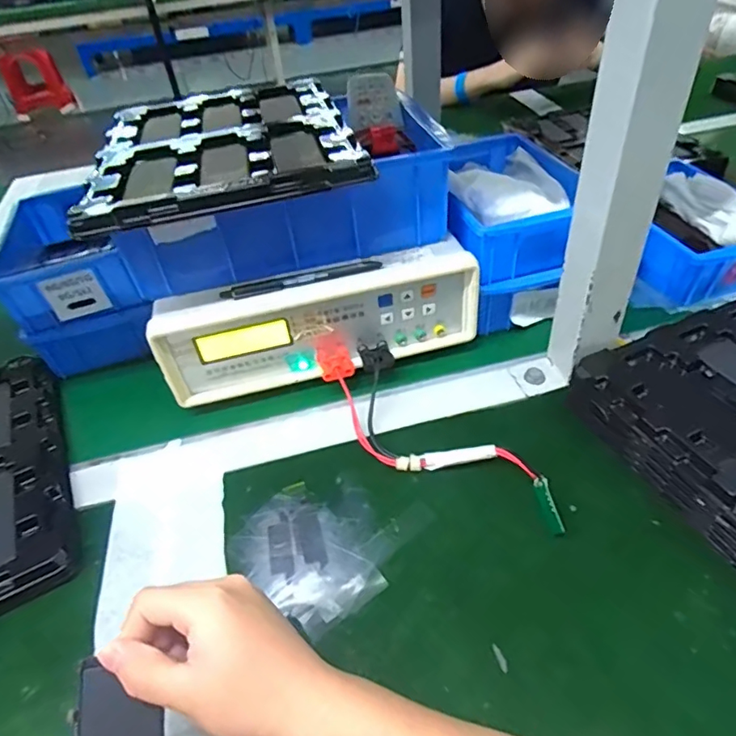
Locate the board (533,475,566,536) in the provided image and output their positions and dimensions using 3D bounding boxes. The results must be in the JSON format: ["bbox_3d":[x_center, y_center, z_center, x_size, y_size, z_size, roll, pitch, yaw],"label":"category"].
[{"bbox_3d":[0.127,0.096,0.370,0.008,0.008,0.040,-13,66,-6],"label":"board"}]

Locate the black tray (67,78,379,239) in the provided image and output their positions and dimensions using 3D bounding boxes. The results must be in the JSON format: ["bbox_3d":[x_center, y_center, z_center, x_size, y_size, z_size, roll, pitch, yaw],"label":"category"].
[{"bbox_3d":[-0.133,-0.206,0.484,0.217,0.027,0.292,-14,43,-7],"label":"black tray"}]

